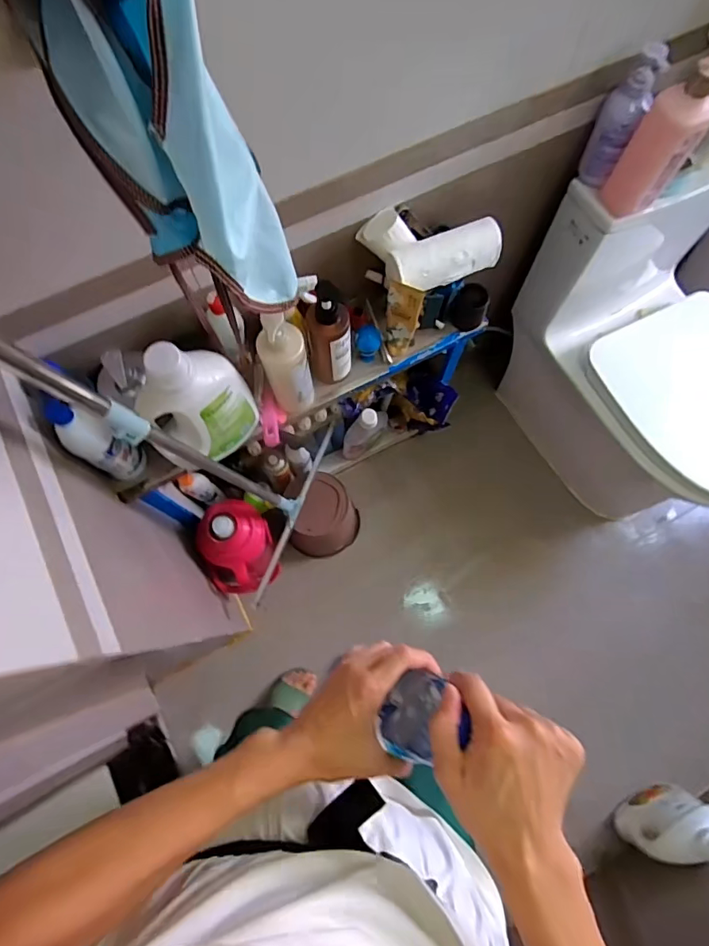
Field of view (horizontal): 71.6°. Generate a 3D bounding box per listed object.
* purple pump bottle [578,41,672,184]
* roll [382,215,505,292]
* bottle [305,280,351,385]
[{"bbox_3d":[0.421,-0.549,0.775,0.045,0.193,0.067,-28,76,-7],"label":"purple pump bottle"},{"bbox_3d":[0.144,-0.342,0.778,0.186,0.060,0.064,-23,76,-6],"label":"roll"},{"bbox_3d":[-0.036,-0.221,0.806,0.067,0.190,0.065,-7,74,-2],"label":"bottle"}]

